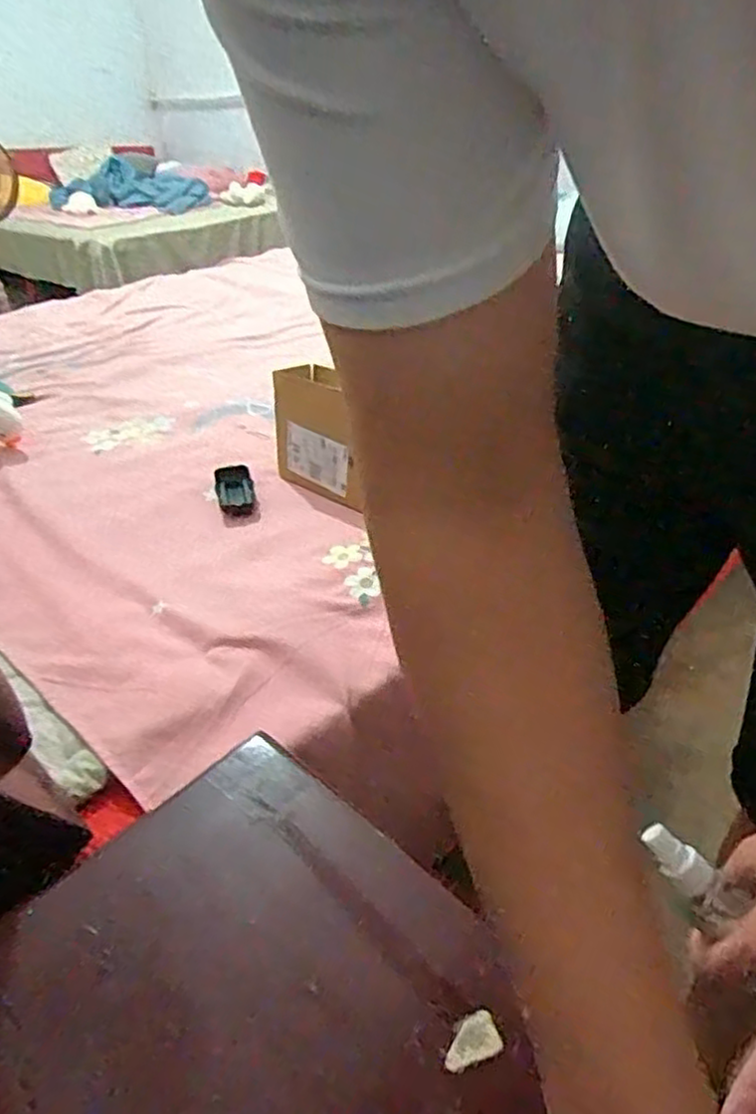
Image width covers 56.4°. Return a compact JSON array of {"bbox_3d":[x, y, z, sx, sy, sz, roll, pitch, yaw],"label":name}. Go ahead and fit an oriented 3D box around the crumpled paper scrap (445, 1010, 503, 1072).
[{"bbox_3d":[0.045,0.239,0.348,0.029,0.004,0.019,-15,34,-15],"label":"crumpled paper scrap"}]

